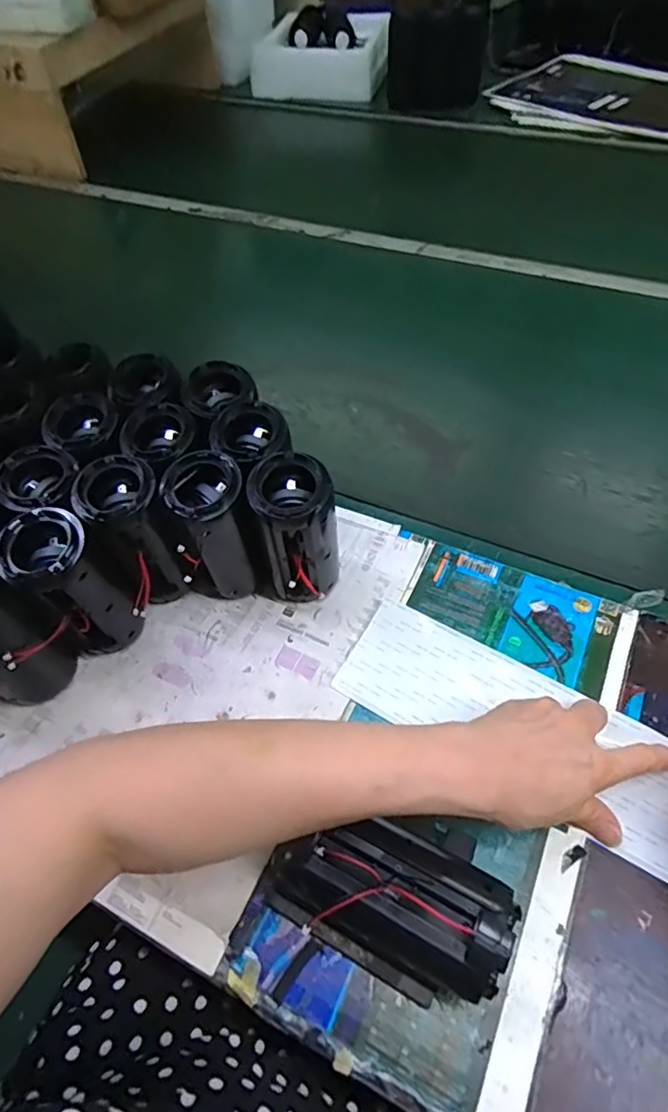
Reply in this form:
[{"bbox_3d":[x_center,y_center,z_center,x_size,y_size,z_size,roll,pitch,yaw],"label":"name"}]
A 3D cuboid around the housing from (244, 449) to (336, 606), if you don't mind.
[{"bbox_3d":[-0.026,-0.010,0.470,0.060,0.145,0.063,-3,54,3],"label":"housing"}]

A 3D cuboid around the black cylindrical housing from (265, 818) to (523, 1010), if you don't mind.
[{"bbox_3d":[0.033,0.212,0.354,0.147,0.065,0.079,21,59,19],"label":"black cylindrical housing"}]

